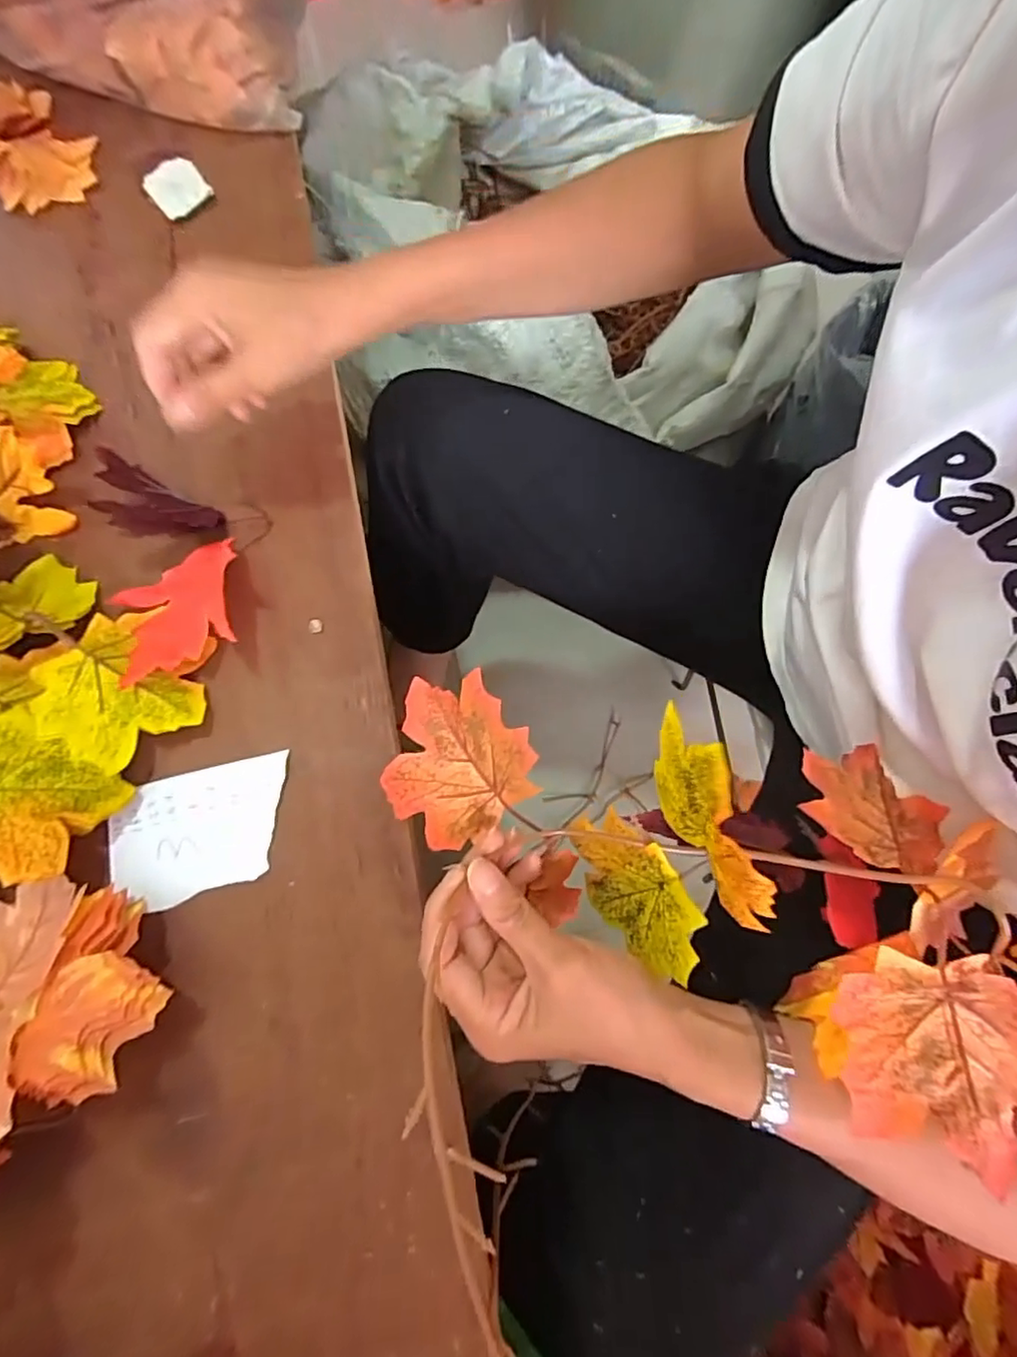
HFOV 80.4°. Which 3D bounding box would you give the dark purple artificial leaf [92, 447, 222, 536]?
[{"bbox_3d":[-0.224,-0.107,0.368,0.077,0.038,0.042,26,74,10],"label":"dark purple artificial leaf"}]

